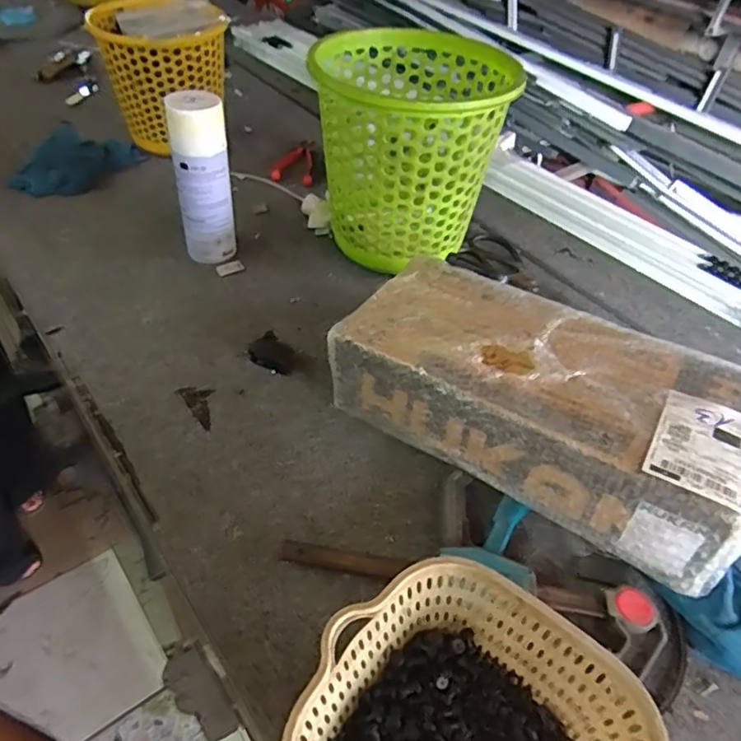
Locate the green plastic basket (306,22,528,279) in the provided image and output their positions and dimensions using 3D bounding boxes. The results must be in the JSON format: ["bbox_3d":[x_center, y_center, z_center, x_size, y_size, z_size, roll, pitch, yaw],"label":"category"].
[{"bbox_3d":[0.041,-0.276,0.763,0.219,0.237,0.256,11,46,4],"label":"green plastic basket"}]

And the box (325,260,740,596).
[{"bbox_3d":[0.153,0.019,0.539,0.369,0.103,0.171,28,50,19],"label":"box"}]

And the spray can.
[{"bbox_3d":[-0.205,-0.230,0.720,0.062,0.197,0.056,-11,47,-18],"label":"spray can"}]

